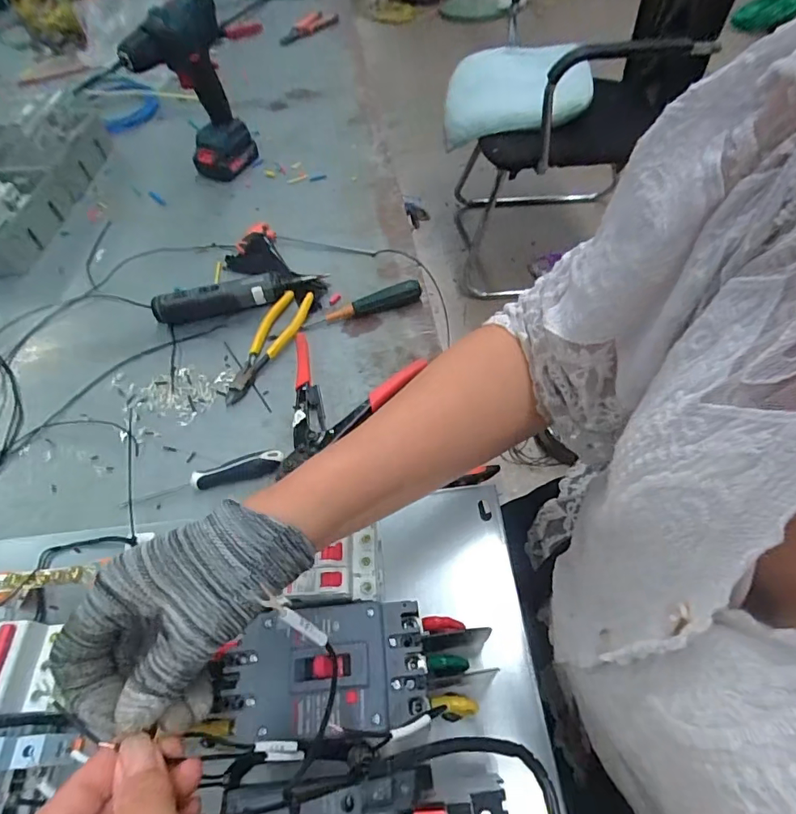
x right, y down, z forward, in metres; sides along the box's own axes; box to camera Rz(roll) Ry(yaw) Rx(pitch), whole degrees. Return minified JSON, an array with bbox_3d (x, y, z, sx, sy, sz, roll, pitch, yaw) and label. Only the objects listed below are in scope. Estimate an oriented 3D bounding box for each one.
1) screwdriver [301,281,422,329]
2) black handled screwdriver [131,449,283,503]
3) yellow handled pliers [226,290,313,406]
[{"bbox_3d":[-0.044,-0.125,0.590,0.146,0.021,0.022,-15,54,-6],"label":"screwdriver"},{"bbox_3d":[-0.184,0.065,0.472,0.144,0.019,0.023,-12,54,-4],"label":"black handled screwdriver"},{"bbox_3d":[-0.155,-0.074,0.568,0.047,0.015,0.168,17,57,17],"label":"yellow handled pliers"}]

